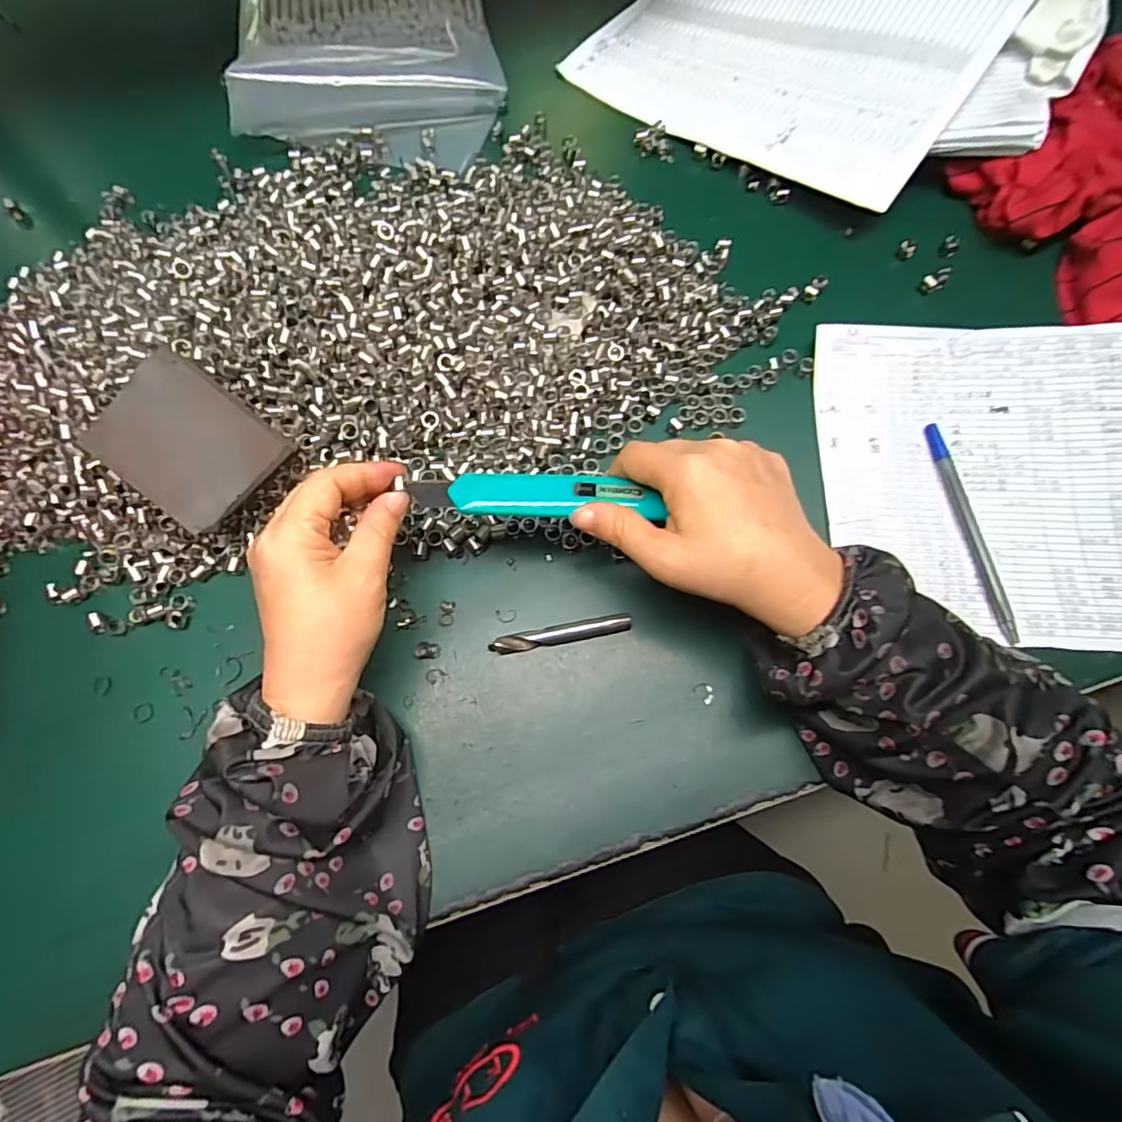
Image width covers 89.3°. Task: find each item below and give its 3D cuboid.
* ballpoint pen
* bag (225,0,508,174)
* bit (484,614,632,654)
[{"bbox_3d":[0.244,-0.020,0.337,0.011,0.005,0.135,-8,73,-2],"label":"ballpoint pen"},{"bbox_3d":[-0.171,-0.490,0.467,0.201,0.031,0.392,-10,73,-2],"label":"bag"},{"bbox_3d":[0.000,0.042,0.321,0.079,0.011,0.010,-10,73,-2],"label":"bit"}]

